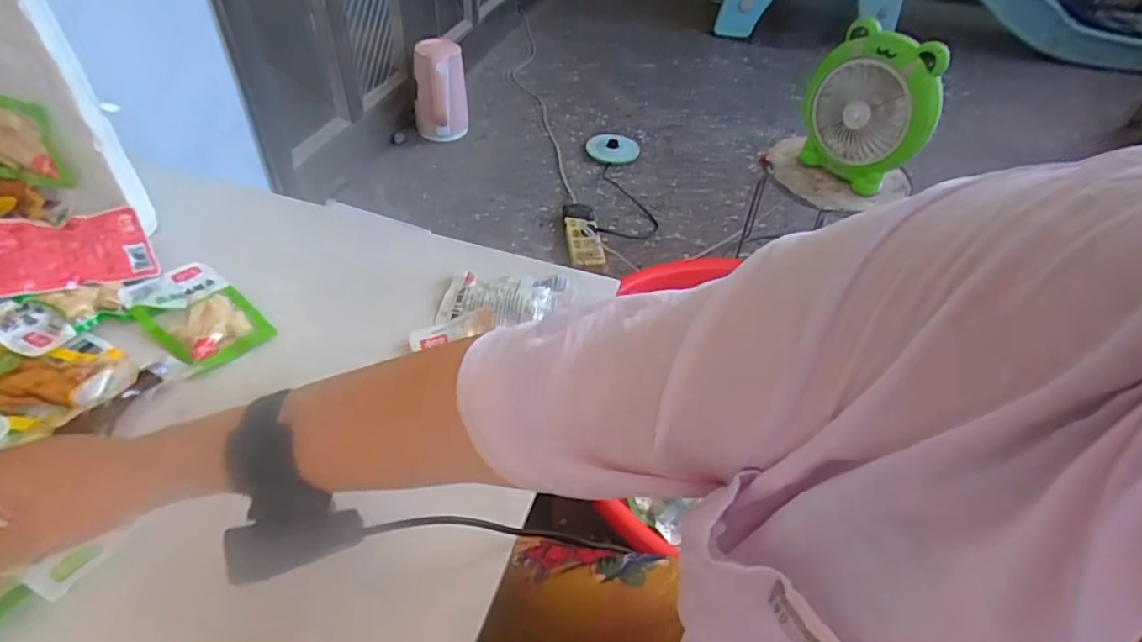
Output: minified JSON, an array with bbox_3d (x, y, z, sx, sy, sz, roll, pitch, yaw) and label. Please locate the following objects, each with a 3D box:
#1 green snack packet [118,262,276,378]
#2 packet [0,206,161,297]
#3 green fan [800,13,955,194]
[{"bbox_3d":[-0.353,-0.008,0.571,0.158,0.011,0.082,35,53,27],"label":"green snack packet"},{"bbox_3d":[-0.479,-0.066,0.569,0.137,0.010,0.078,-15,77,-43],"label":"packet"},{"bbox_3d":[0.542,-0.394,1.123,0.094,0.264,0.232,-18,49,-21],"label":"green fan"}]

